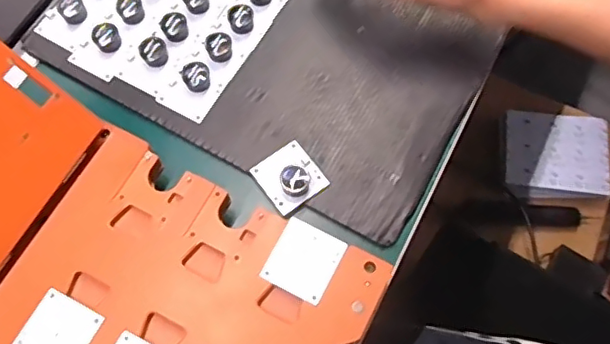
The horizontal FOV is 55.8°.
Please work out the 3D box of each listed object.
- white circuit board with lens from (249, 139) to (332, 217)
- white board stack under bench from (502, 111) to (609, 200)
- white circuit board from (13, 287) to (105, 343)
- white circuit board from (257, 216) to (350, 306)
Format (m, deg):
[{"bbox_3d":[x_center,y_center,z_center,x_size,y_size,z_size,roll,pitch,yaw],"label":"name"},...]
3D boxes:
[{"bbox_3d":[-0.012,0.001,0.447,0.045,0.016,0.048,-35,70,-13],"label":"white circuit board with lens"},{"bbox_3d":[0.442,-0.033,1.013,0.184,0.028,0.154,1,66,1],"label":"white board stack under bench"},{"bbox_3d":[-0.163,0.106,0.376,0.044,0.004,0.048,25,69,11],"label":"white circuit board"},{"bbox_3d":[-0.001,0.060,0.394,0.045,0.004,0.048,26,69,12],"label":"white circuit board"}]

